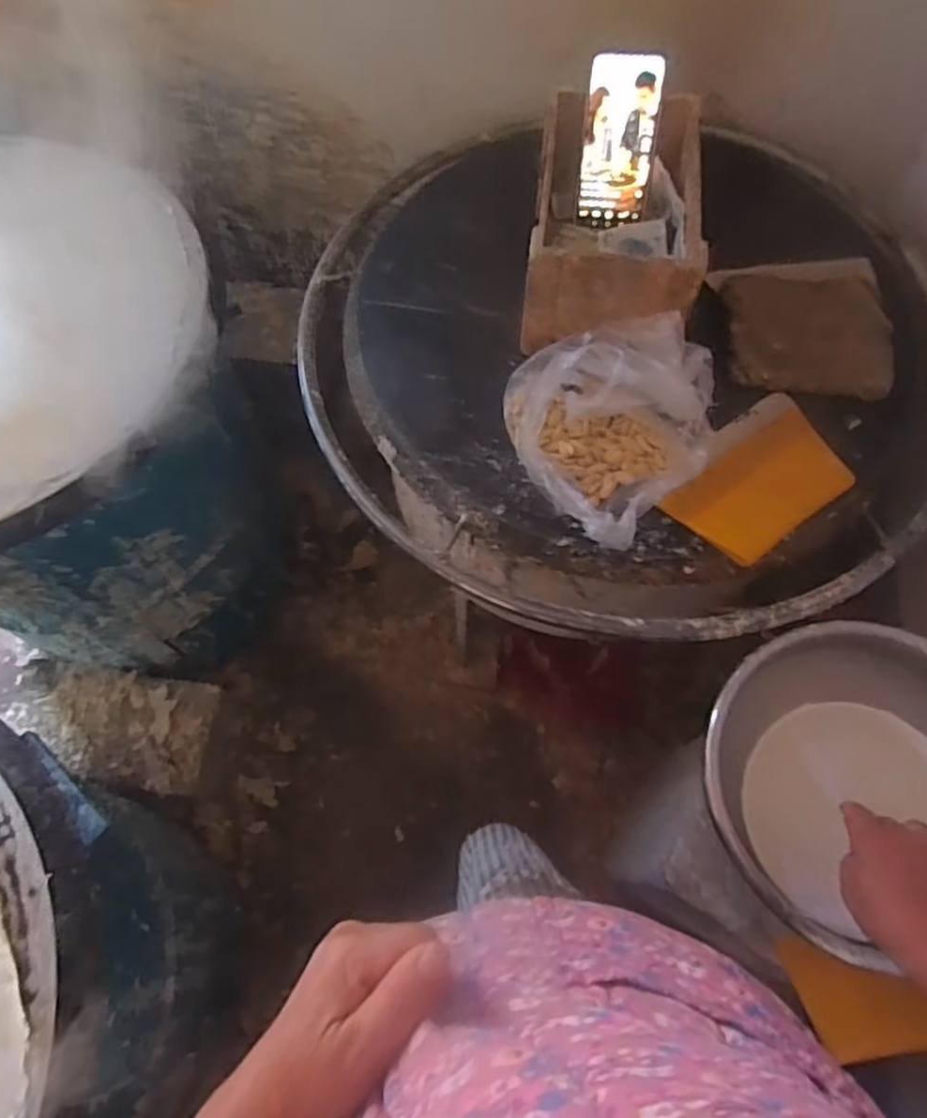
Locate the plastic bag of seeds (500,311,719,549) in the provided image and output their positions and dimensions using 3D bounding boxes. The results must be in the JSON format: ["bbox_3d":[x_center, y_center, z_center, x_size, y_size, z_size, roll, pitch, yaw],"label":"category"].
[{"bbox_3d":[0.156,-0.112,0.645,0.200,0.097,0.219,-9,65,-4],"label":"plastic bag of seeds"}]

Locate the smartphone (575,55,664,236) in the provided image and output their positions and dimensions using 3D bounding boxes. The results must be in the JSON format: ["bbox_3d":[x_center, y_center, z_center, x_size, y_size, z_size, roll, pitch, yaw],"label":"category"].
[{"bbox_3d":[0.167,-0.443,0.728,0.079,0.159,0.010,5,26,2],"label":"smartphone"}]

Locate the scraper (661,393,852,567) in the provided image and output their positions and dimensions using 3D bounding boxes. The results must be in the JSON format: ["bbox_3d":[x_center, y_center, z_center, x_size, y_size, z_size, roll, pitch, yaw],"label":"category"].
[{"bbox_3d":[0.293,-0.080,0.684,0.183,0.010,0.121,-35,69,-14],"label":"scraper"}]

